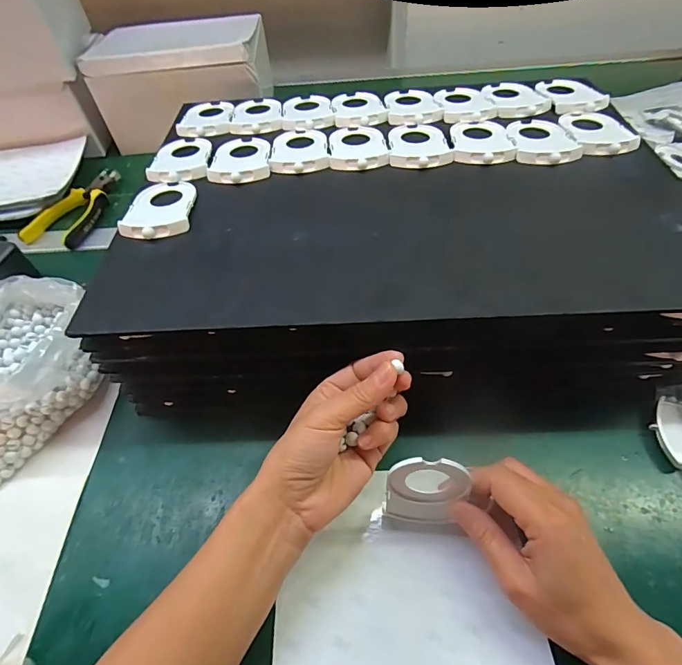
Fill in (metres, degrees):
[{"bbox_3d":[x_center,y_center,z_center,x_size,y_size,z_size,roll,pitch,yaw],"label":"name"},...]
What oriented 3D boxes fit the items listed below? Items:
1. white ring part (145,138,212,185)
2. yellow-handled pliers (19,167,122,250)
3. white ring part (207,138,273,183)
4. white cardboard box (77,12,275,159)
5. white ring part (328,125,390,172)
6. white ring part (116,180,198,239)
[{"bbox_3d":[-0.161,-0.178,0.428,0.058,0.007,0.078,-7,53,-4],"label":"white ring part"},{"bbox_3d":[-0.352,-0.175,0.585,0.076,0.018,0.159,14,54,12],"label":"yellow-handled pliers"},{"bbox_3d":[-0.099,-0.175,0.423,0.057,0.010,0.083,-2,52,0],"label":"white ring part"},{"bbox_3d":[-0.241,-0.408,0.679,0.237,0.122,0.196,-3,52,-1],"label":"white cardboard box"},{"bbox_3d":[0.015,-0.189,0.424,0.055,0.009,0.084,-5,53,-2],"label":"white ring part"},{"bbox_3d":[-0.160,-0.113,0.377,0.056,0.007,0.081,-3,52,-1],"label":"white ring part"}]

